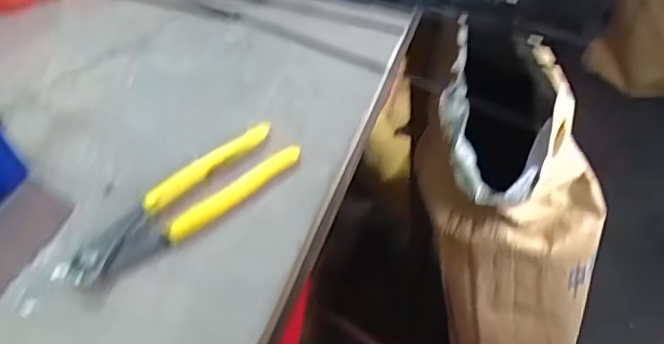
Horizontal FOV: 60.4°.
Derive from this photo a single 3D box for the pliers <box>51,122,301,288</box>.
[{"bbox_3d":[-0.099,0.021,0.384,0.172,0.014,0.050,-38,55,-24],"label":"pliers"}]

